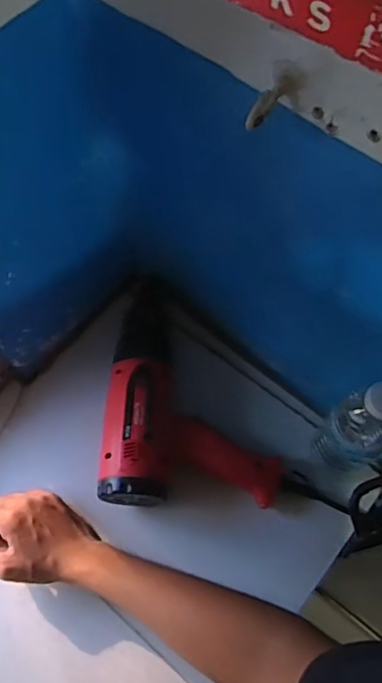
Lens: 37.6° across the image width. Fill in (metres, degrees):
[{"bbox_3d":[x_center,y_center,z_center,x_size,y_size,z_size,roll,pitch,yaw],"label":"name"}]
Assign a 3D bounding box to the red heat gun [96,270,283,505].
[{"bbox_3d":[0.005,0.055,0.654,0.194,0.086,0.266,2,66,1],"label":"red heat gun"}]

